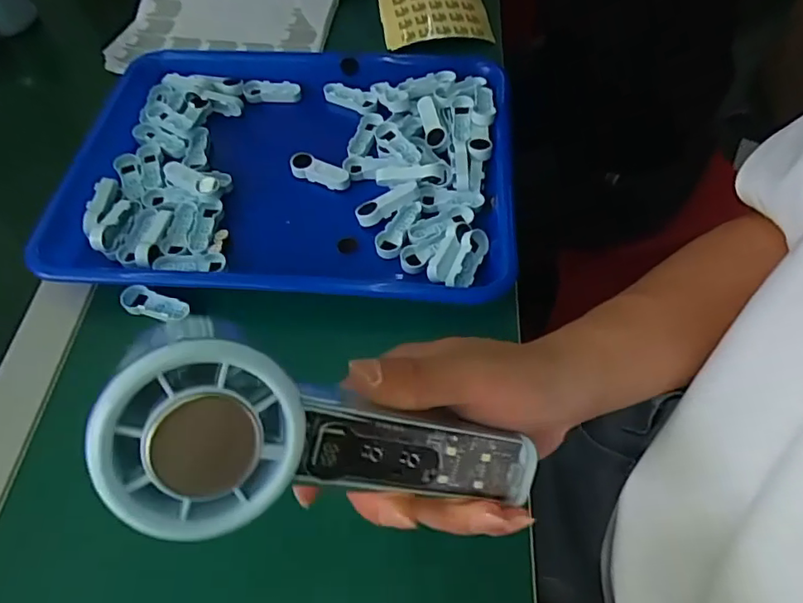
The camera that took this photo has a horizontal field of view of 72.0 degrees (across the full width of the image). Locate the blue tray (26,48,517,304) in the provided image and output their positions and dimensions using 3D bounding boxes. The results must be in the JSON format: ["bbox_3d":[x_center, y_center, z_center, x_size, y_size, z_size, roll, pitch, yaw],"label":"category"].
[{"bbox_3d":[-0.083,-0.105,0.433,0.336,0.036,0.248,2,58,4],"label":"blue tray"}]

